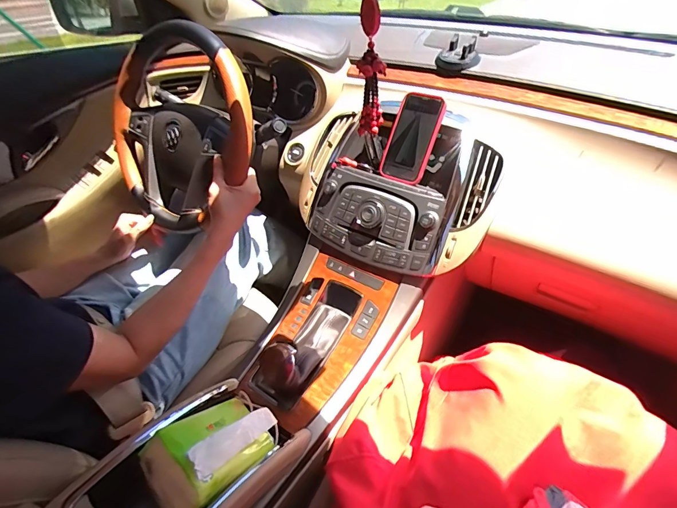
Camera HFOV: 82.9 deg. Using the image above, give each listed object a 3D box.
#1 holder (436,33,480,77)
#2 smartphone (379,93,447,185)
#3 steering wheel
[{"bbox_3d":[0.229,-0.379,0.734,0.080,0.053,0.065,8,40,12],"label":"holder"},{"bbox_3d":[0.128,-0.202,0.675,0.080,0.151,0.017,23,11,19],"label":"smartphone"},{"bbox_3d":[-0.292,-0.224,0.716,0.337,0.359,0.067,54,29,9],"label":"steering wheel"}]

